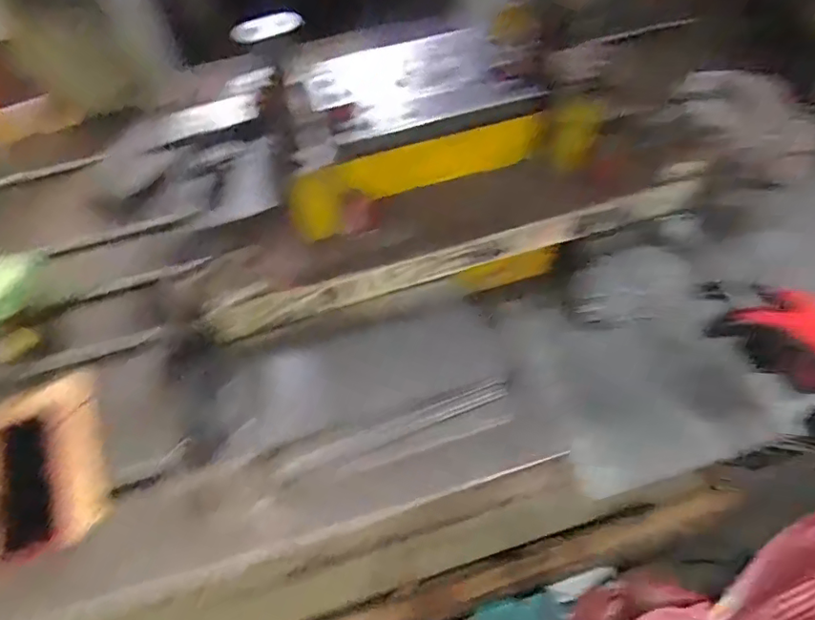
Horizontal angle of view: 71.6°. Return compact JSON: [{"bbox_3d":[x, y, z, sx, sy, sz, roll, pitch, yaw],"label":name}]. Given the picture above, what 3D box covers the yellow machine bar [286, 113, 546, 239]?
[{"bbox_3d":[0.012,-0.160,0.632,0.296,0.067,0.045,-22,56,-10],"label":"yellow machine bar"}]

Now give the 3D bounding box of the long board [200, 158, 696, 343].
[{"bbox_3d":[0.070,-0.068,0.639,0.578,0.060,0.029,-18,55,-8],"label":"long board"}]

